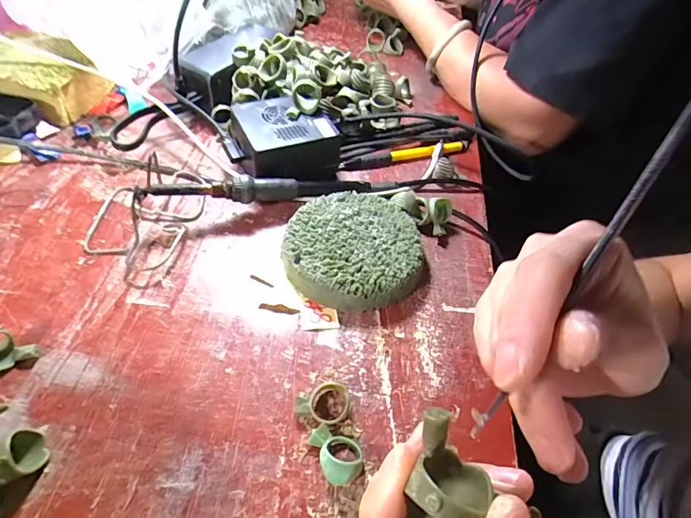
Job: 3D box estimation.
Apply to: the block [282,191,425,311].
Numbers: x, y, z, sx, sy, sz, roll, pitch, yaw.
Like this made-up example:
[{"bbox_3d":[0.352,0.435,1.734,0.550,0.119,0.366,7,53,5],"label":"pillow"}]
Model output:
[{"bbox_3d":[0.007,-0.009,0.312,0.099,0.026,0.099,3,49,-4],"label":"block"}]

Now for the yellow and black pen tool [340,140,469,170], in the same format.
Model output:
[{"bbox_3d":[0.062,-0.104,0.408,0.139,0.008,0.013,-11,52,-16],"label":"yellow and black pen tool"}]

